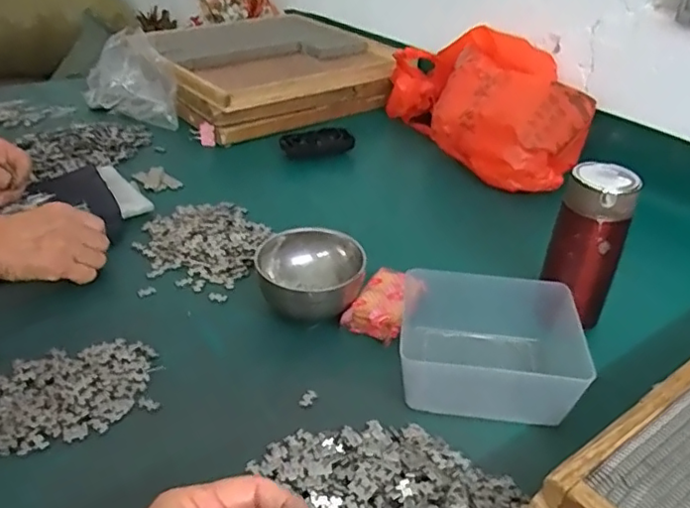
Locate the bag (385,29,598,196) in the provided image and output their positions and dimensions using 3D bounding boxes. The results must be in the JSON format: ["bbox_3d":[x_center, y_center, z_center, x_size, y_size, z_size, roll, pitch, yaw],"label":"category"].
[{"bbox_3d":[0.208,-0.230,0.917,0.170,0.150,0.351,-15,38,-27],"label":"bag"}]

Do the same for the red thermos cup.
[{"bbox_3d":[0.231,-0.009,0.581,0.063,0.141,0.056,19,36,21],"label":"red thermos cup"}]

